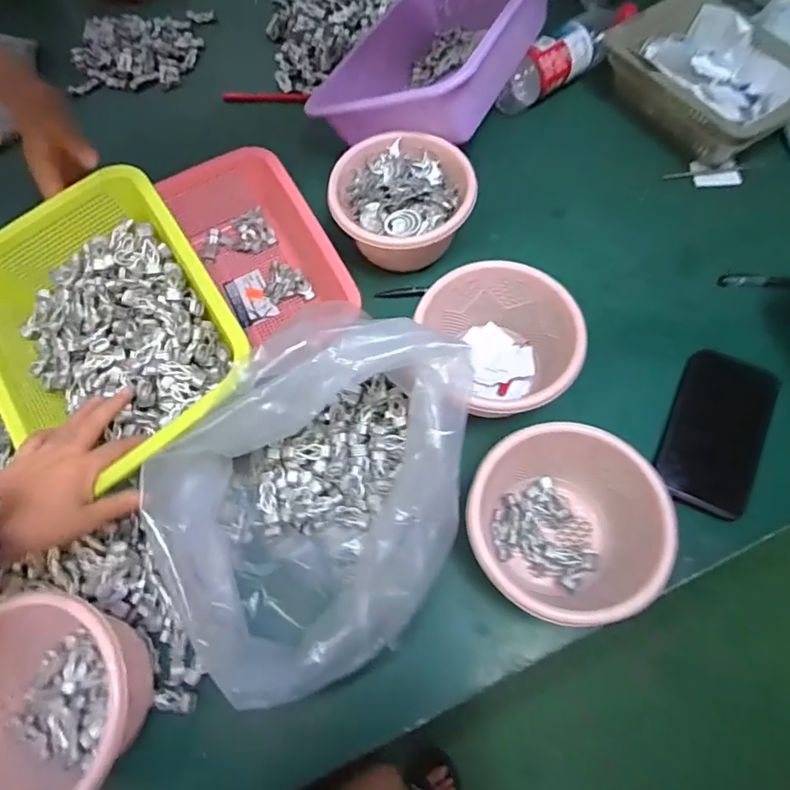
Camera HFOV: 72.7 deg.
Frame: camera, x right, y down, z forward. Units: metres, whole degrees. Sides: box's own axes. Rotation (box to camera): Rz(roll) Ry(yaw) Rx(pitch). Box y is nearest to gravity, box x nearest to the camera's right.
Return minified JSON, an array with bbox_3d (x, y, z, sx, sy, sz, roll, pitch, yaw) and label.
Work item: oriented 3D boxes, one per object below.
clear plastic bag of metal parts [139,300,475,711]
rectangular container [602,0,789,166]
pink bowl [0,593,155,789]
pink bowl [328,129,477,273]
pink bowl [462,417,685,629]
[{"bbox_3d":[-0.058,0.074,0.424,0.280,0.138,0.222,-41,72,-13],"label":"clear plastic bag of metal parts"},{"bbox_3d":[0.378,-0.383,0.656,0.132,0.077,0.227,-31,70,-10],"label":"rectangular container"},{"bbox_3d":[-0.260,0.231,0.399,0.154,0.100,0.143,-1,68,2],"label":"pink bowl"},{"bbox_3d":[0.008,-0.205,0.586,0.149,0.075,0.143,-1,68,2],"label":"pink bowl"},{"bbox_3d":[0.135,0.107,0.442,0.145,0.083,0.145,-1,68,2],"label":"pink bowl"}]

